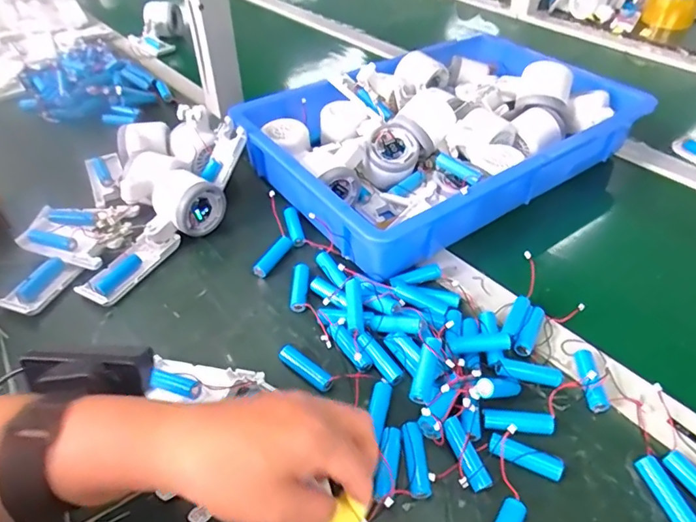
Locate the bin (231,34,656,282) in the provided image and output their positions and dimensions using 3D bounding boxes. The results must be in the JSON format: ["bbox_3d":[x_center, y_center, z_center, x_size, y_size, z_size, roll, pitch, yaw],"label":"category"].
[{"bbox_3d":[0.115,-0.159,0.597,0.427,0.095,0.275,-28,50,-25],"label":"bin"}]

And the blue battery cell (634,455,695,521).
[{"bbox_3d":[0.214,0.158,0.335,0.015,0.016,0.050,-11,45,-10],"label":"blue battery cell"}]

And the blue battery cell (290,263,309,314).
[{"bbox_3d":[-0.045,0.025,0.473,0.015,0.015,0.053,-1,44,1],"label":"blue battery cell"}]

